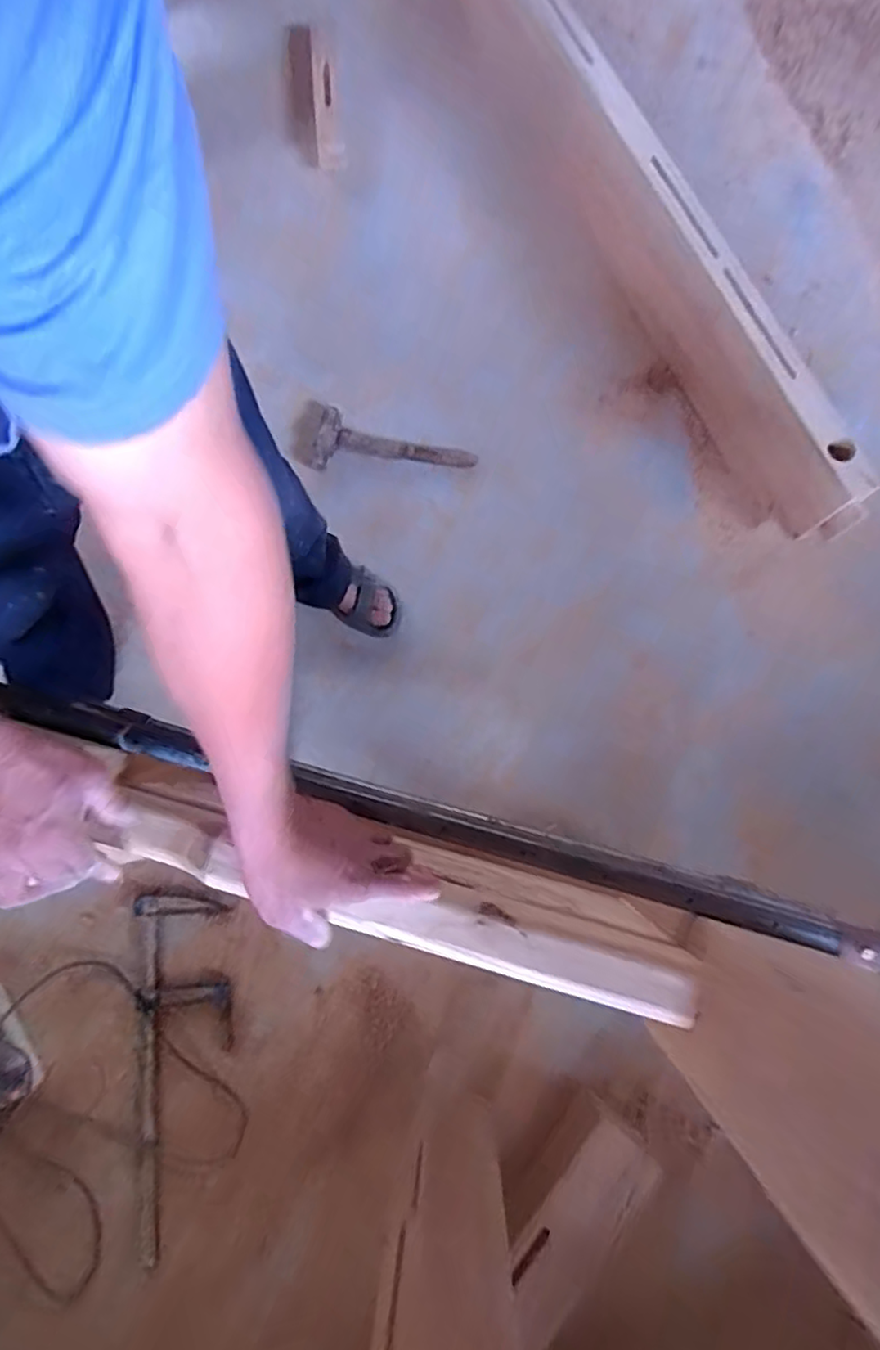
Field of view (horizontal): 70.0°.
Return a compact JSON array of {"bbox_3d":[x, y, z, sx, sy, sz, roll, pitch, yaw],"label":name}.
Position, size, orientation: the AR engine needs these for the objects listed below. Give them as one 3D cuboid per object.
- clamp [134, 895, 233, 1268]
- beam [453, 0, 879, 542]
[{"bbox_3d":[-0.445,0.668,1.077,0.169,0.031,0.556,-5,81,2],"label":"clamp"},{"bbox_3d":[0.315,-1.049,1.254,0.137,0.214,1.790,-23,80,-1],"label":"beam"}]

